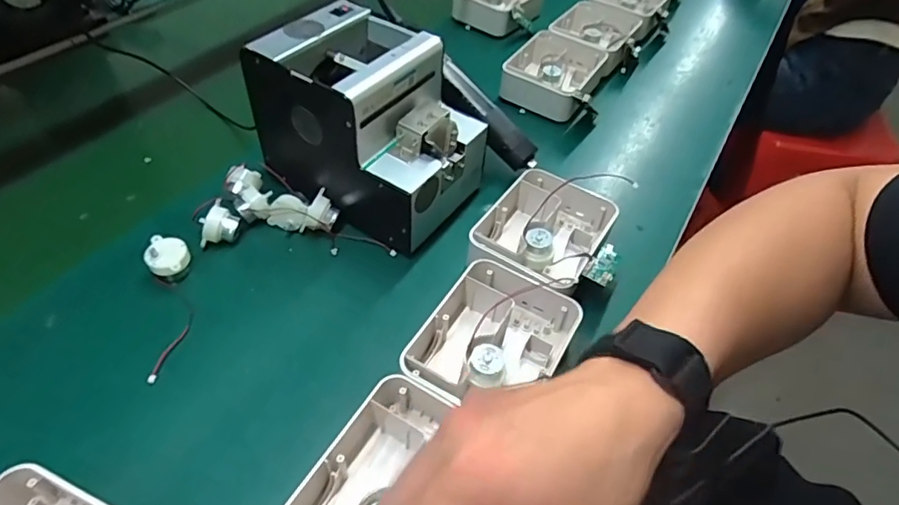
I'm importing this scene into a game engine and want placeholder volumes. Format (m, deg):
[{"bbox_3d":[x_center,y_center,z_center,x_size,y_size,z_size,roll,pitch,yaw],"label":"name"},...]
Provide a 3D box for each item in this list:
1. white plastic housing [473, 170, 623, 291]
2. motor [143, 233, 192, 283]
[{"bbox_3d":[0.084,-0.018,0.492,0.110,0.045,0.128,26,53,21],"label":"white plastic housing"},{"bbox_3d":[-0.240,0.006,0.460,0.032,0.034,0.037,-23,53,-19],"label":"motor"}]

